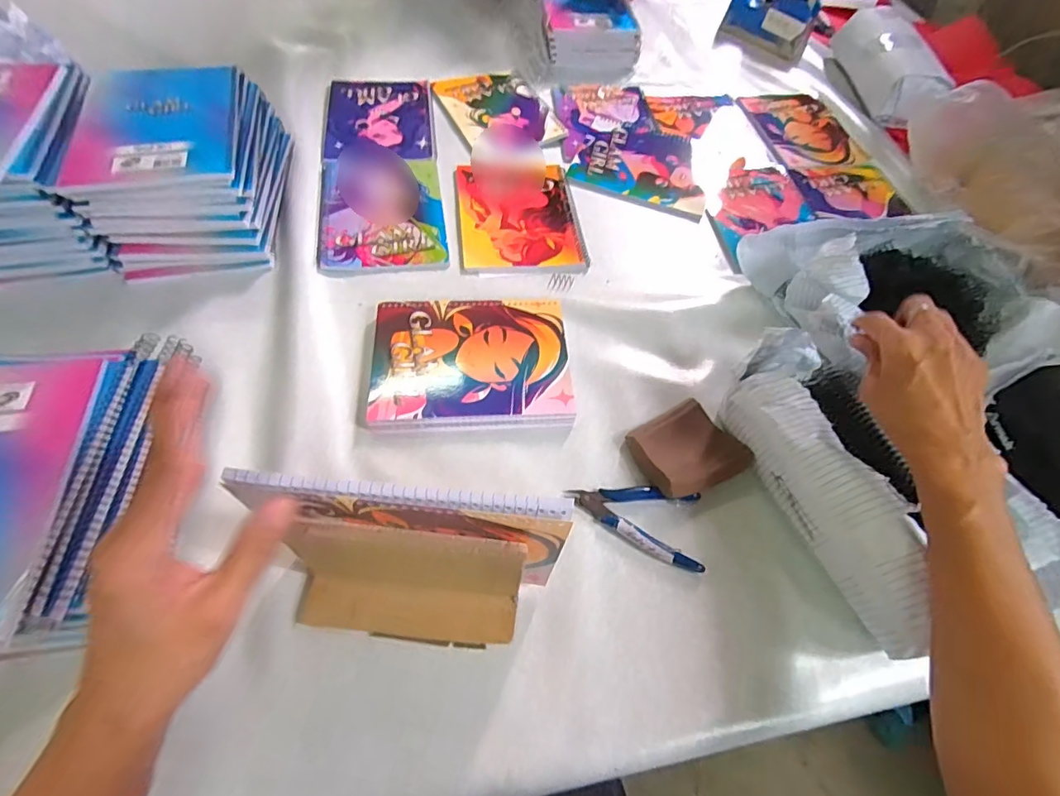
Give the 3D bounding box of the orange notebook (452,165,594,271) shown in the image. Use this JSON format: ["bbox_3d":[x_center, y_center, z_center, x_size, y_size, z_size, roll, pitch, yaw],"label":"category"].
[{"bbox_3d":[-0.015,-0.237,0.638,0.155,0.007,0.198,-4,58,-7],"label":"orange notebook"}]

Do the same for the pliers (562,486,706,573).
[{"bbox_3d":[0.091,0.105,0.432,0.120,0.013,0.065,11,58,3],"label":"pliers"}]

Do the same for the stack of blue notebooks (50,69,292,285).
[{"bbox_3d":[-0.377,-0.251,0.542,0.171,0.116,0.201,-5,58,-7],"label":"stack of blue notebooks"}]

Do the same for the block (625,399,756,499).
[{"bbox_3d":[0.147,0.047,0.468,0.097,0.022,0.083,-22,62,-17],"label":"block"}]

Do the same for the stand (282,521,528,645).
[{"bbox_3d":[-0.088,0.131,0.343,0.159,0.114,0.051,7,57,0],"label":"stand"}]

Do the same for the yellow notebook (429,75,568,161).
[{"bbox_3d":[-0.047,-0.438,0.753,0.145,0.007,0.204,-21,62,-17],"label":"yellow notebook"}]

